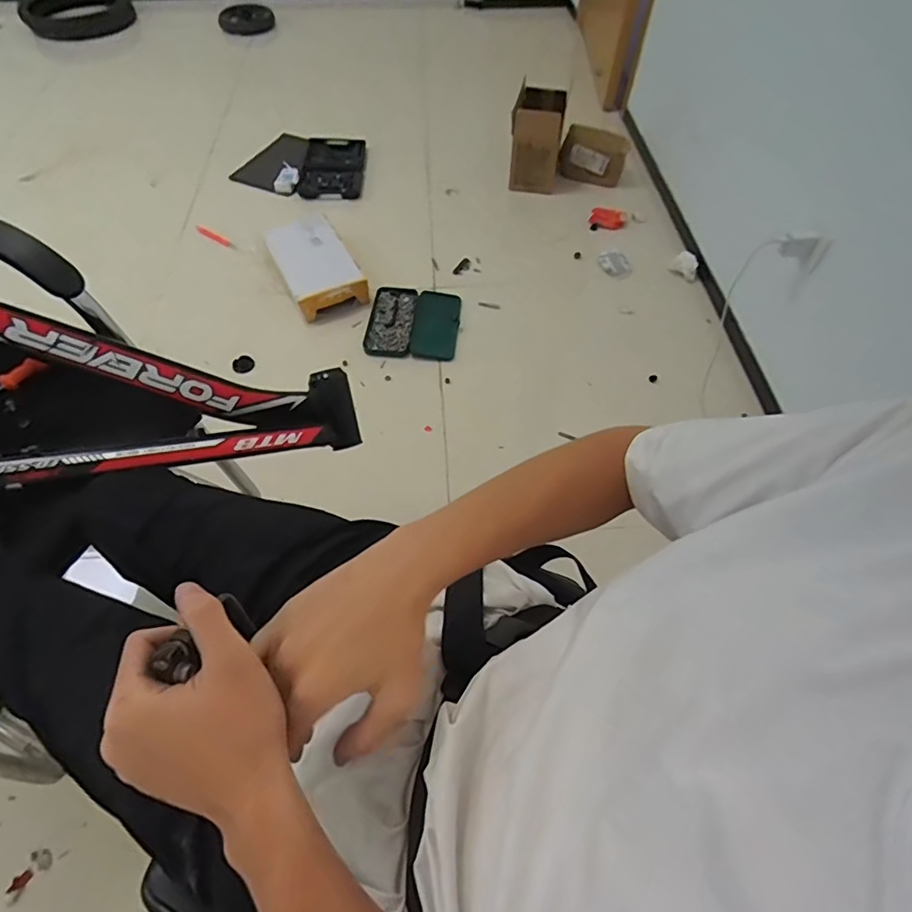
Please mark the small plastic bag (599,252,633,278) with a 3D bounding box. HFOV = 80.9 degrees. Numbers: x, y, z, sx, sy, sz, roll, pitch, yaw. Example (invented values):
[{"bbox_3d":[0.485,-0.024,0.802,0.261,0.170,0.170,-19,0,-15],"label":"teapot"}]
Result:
[{"bbox_3d":[0.473,-0.574,1.600,0.109,0.030,0.083,28,61,14],"label":"small plastic bag"}]

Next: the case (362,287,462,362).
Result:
[{"bbox_3d":[-0.117,-0.372,1.472,0.242,0.026,0.265,6,58,1],"label":"case"}]

